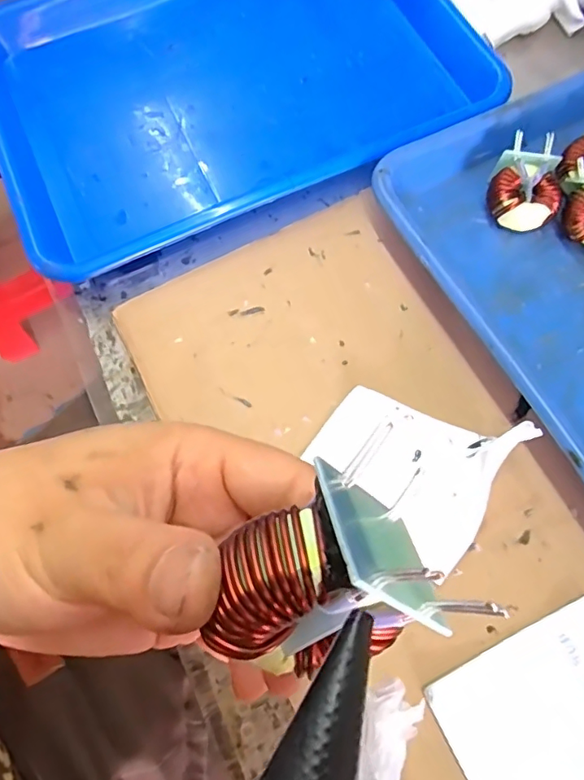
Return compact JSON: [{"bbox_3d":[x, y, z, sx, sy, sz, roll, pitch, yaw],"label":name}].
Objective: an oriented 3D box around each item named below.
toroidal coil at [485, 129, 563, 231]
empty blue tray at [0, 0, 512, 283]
[{"bbox_3d":[0.143,-0.127,0.326,0.041,0.028,0.048,-2,71,2],"label":"toroidal coil"},{"bbox_3d":[-0.050,-0.225,0.377,0.325,0.048,0.249,-25,72,-6],"label":"empty blue tray"}]

